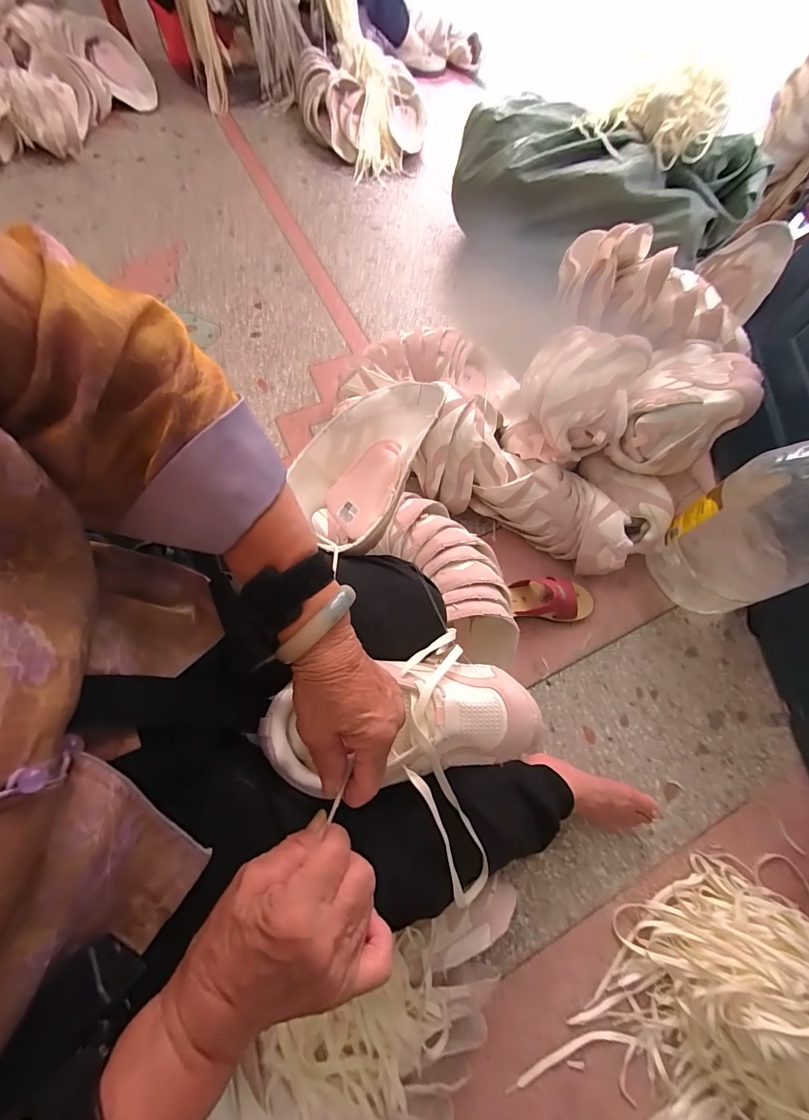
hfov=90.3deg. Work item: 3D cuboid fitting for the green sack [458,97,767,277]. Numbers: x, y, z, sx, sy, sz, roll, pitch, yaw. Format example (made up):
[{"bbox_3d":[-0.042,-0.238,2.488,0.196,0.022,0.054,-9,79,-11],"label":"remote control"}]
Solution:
[{"bbox_3d":[0.473,-0.915,1.035,0.699,0.261,0.277,30,68,9],"label":"green sack"}]

